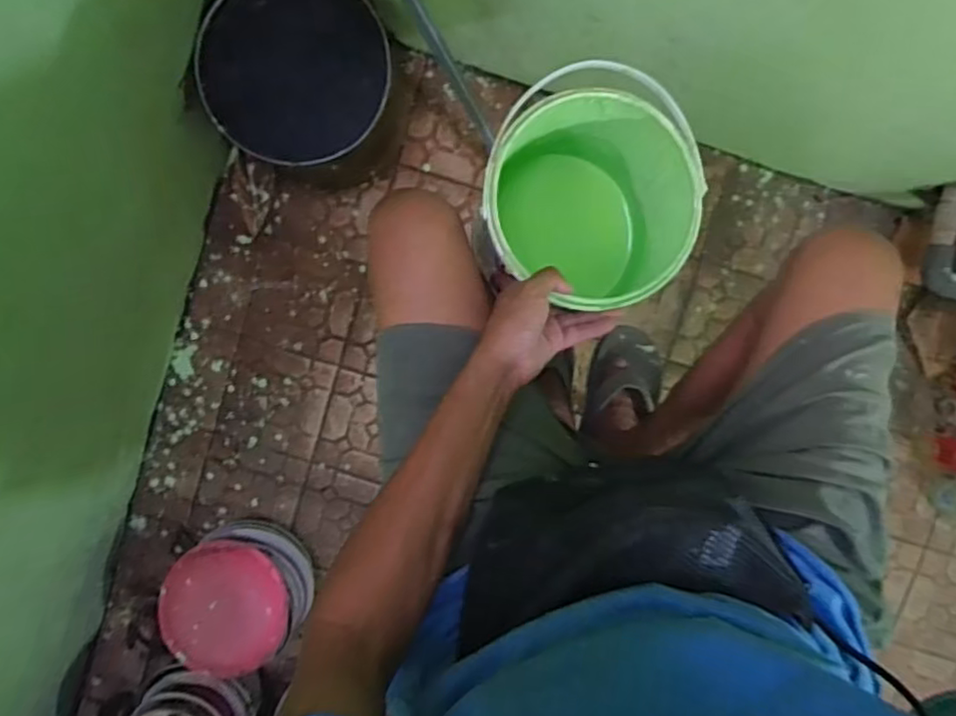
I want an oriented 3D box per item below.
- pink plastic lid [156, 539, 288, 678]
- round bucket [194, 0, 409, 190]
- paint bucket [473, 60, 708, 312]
[{"bbox_3d":[-0.447,0.444,1.179,0.214,0.042,0.232,0,96,1],"label":"pink plastic lid"},{"bbox_3d":[-0.281,-0.464,1.145,0.286,0.237,0.286,0,96,1],"label":"round bucket"},{"bbox_3d":[0.104,-0.152,0.650,0.182,0.201,0.189,0,96,1],"label":"paint bucket"}]

